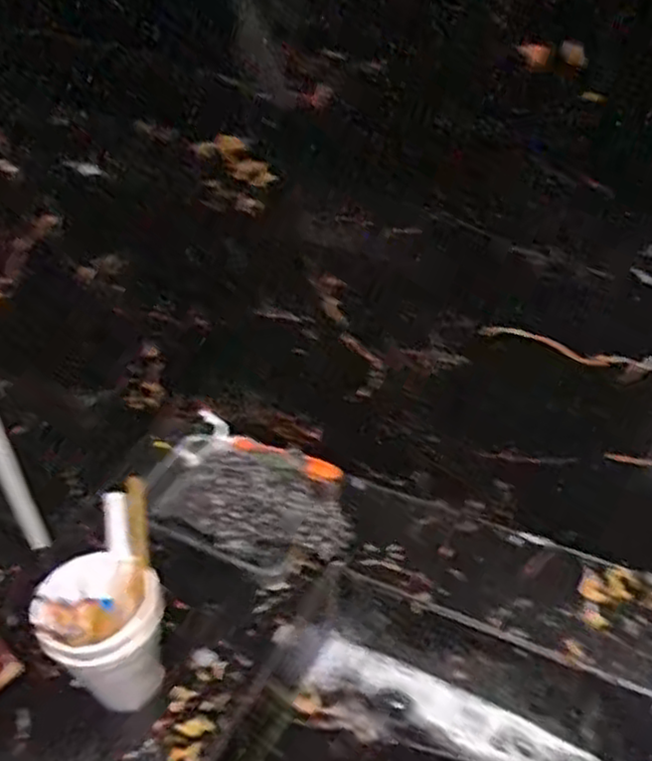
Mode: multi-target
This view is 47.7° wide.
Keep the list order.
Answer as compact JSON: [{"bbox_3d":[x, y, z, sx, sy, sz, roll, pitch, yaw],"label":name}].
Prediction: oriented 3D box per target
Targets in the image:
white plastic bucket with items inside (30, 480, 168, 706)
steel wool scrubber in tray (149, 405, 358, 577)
[{"bbox_3d":[-0.152,0.172,0.535,0.104,0.151,0.078,-24,43,-24],"label":"white plastic bucket with items inside"},{"bbox_3d":[-0.078,0.100,0.682,0.217,0.066,0.143,25,46,31],"label":"steel wool scrubber in tray"}]

